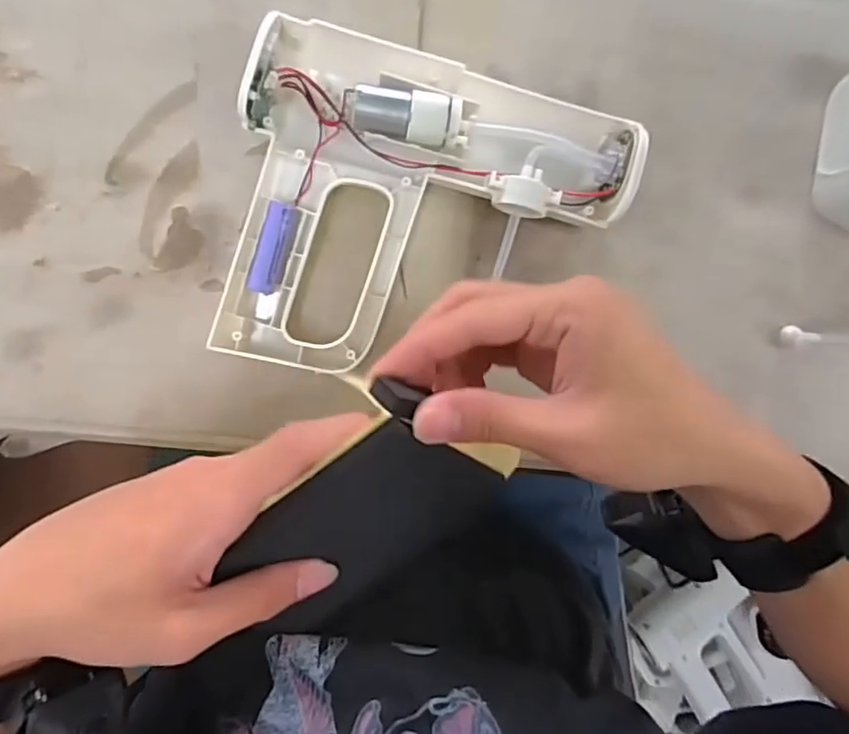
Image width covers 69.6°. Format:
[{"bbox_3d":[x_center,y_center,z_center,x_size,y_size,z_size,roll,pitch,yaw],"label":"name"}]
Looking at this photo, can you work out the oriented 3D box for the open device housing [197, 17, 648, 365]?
[{"bbox_3d":[-0.002,-0.077,0.340,0.202,0.050,0.181,15,90,-7],"label":"open device housing"}]

